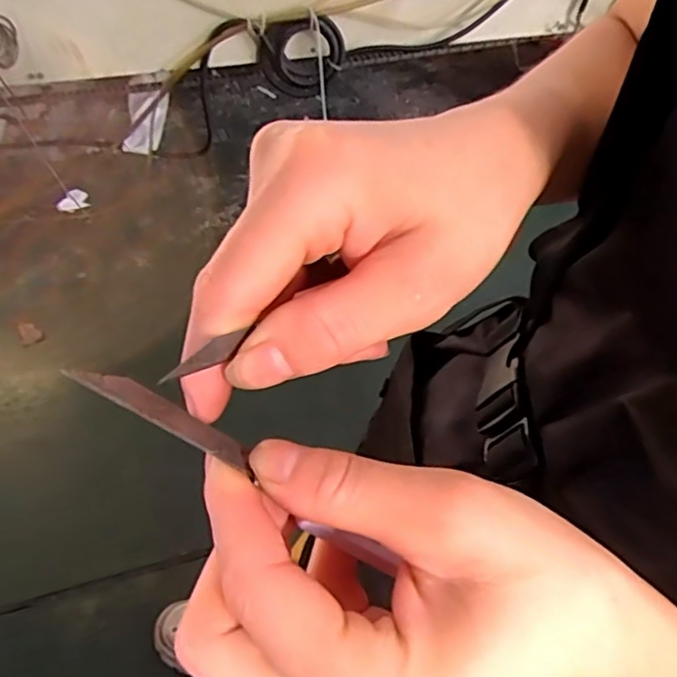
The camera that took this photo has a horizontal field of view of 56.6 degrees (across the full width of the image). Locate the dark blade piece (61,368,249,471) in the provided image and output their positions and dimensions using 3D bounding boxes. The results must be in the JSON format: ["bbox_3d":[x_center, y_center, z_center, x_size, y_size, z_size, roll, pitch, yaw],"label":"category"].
[{"bbox_3d":[-0.041,0.019,0.151,0.049,0.004,0.008,37,39,-28],"label":"dark blade piece"}]

